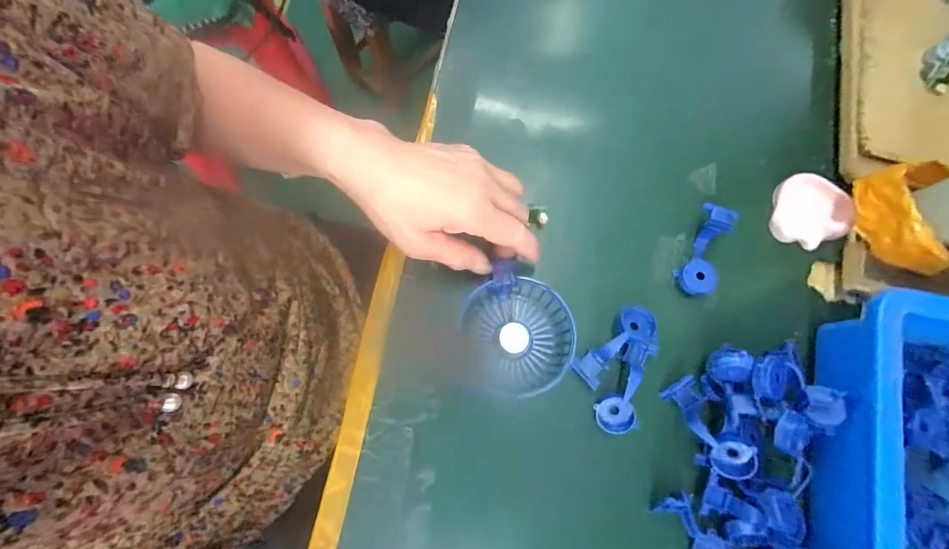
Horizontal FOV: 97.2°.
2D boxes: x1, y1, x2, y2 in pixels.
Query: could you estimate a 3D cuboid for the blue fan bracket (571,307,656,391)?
[{"bbox_3d":[0.113,0.055,0.329,0.076,0.021,0.028,-39,81,-9],"label":"blue fan bracket"}]

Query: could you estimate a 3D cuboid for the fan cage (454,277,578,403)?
[{"bbox_3d":[0.032,0.050,0.336,0.088,0.035,0.091,0,77,-1],"label":"fan cage"}]

